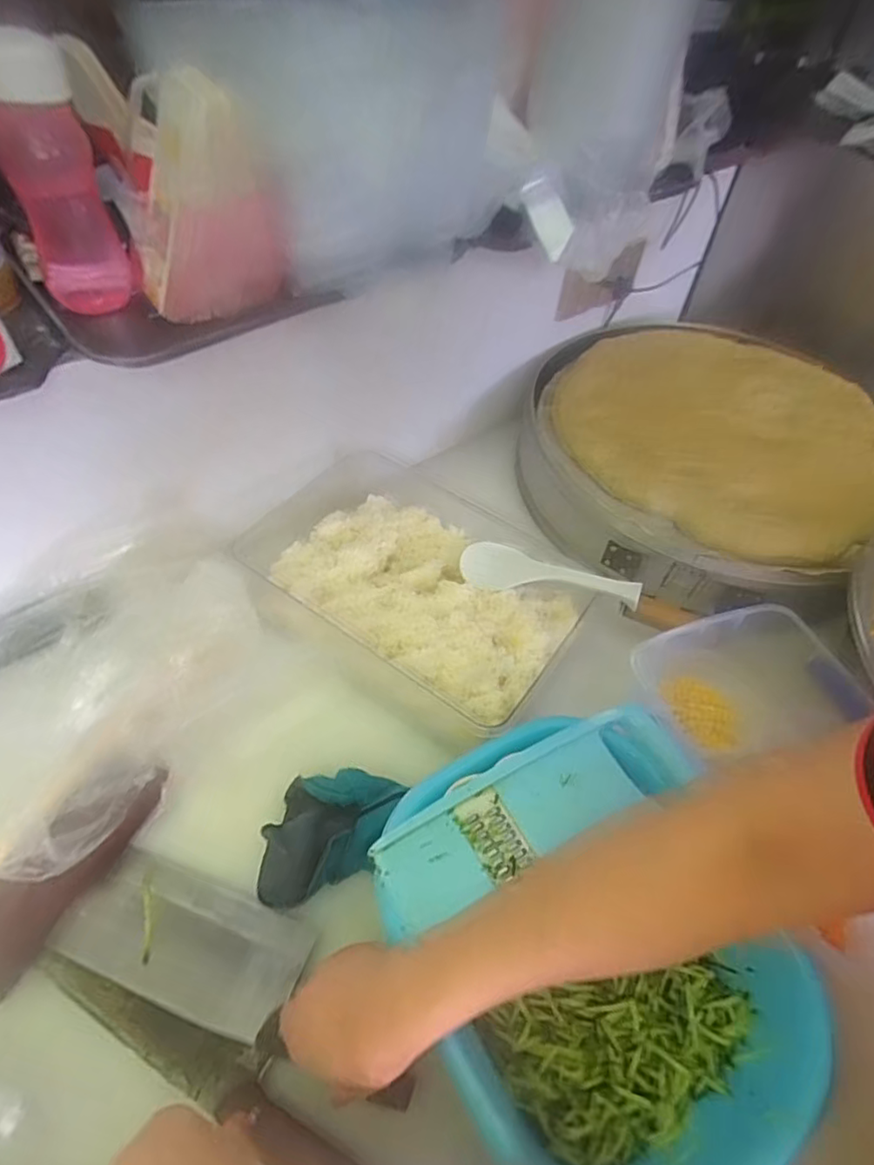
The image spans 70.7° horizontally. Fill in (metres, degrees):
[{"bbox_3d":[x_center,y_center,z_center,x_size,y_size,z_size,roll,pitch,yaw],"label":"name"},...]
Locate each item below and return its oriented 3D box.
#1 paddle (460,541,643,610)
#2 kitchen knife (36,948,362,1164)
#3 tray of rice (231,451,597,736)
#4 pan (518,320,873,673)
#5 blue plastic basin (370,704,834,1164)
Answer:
[{"bbox_3d":[0.121,-0.009,0.668,0.190,0.023,0.054,10,51,18],"label":"paddle"},{"bbox_3d":[-0.180,0.361,0.465,0.293,0.015,0.041,25,54,13],"label":"kitchen knife"},{"bbox_3d":[-0.032,-0.014,0.705,0.373,0.061,0.251,29,55,15],"label":"tray of rice"},{"bbox_3d":[0.377,-0.170,0.847,0.480,0.120,0.459,3,52,-4],"label":"pan"},{"bbox_3d":[0.120,0.274,0.489,0.276,0.108,0.319,-19,57,-19],"label":"blue plastic basin"}]

